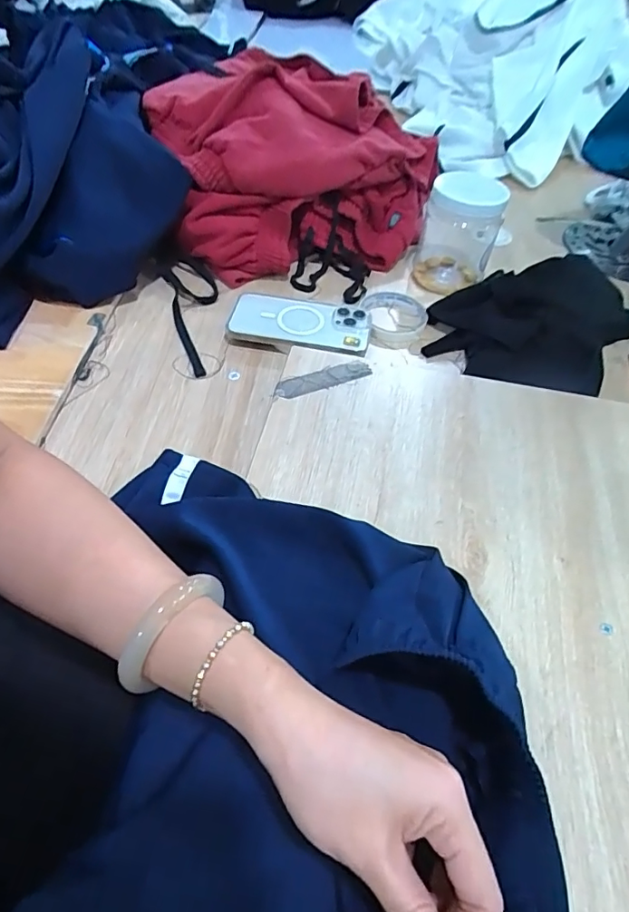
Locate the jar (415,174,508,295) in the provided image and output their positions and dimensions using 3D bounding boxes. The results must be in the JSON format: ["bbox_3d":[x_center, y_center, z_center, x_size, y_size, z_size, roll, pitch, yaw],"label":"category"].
[{"bbox_3d":[0.190,-0.296,0.662,0.094,0.125,0.100,14,52,6],"label":"jar"}]

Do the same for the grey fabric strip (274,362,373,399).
[{"bbox_3d":[0.009,-0.076,0.498,0.099,0.006,0.025,-18,56,-18],"label":"grey fabric strip"}]

